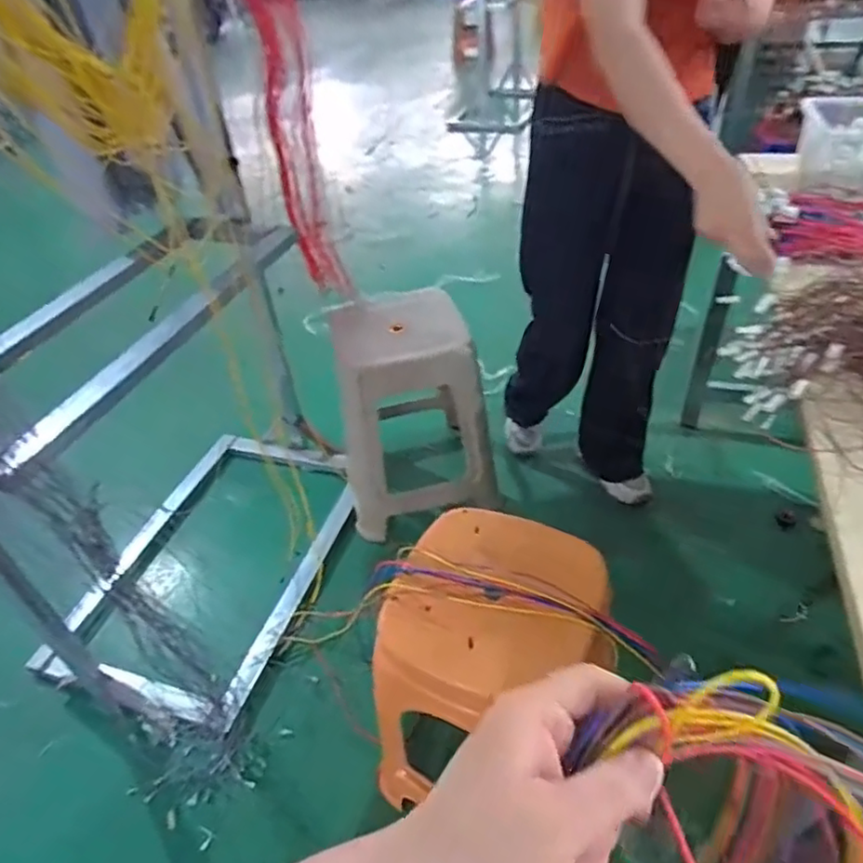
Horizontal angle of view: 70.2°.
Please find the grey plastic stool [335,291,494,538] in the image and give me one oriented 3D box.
[{"bbox_3d":[-0.042,-0.050,1.388,0.328,0.391,0.344,-8,42,0],"label":"grey plastic stool"}]

